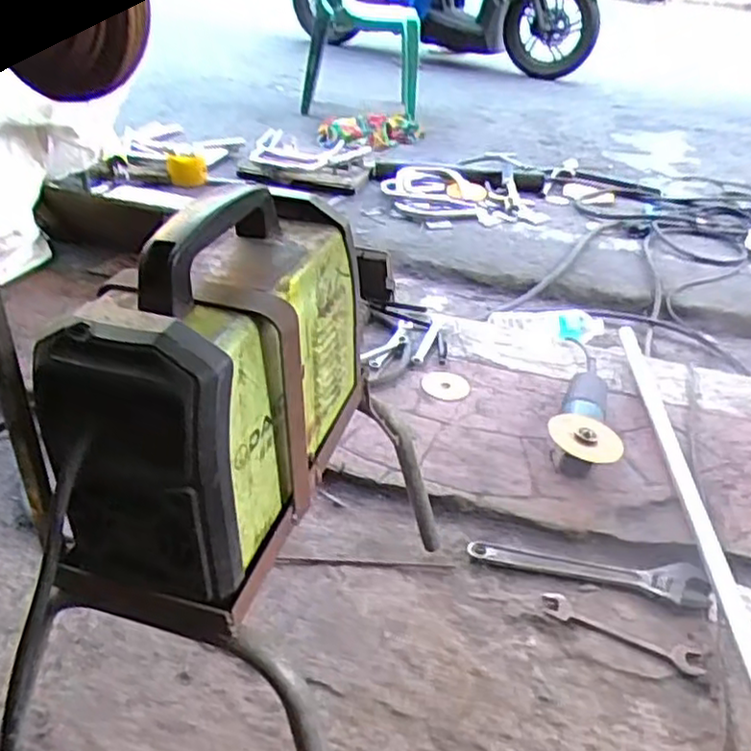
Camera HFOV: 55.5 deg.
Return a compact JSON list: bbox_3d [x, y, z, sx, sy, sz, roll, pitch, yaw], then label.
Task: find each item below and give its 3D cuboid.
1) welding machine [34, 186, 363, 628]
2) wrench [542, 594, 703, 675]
[{"bbox_3d":[-0.113,-0.002,0.556,0.138,0.238,0.283,11,33,10],"label":"welding machine"},{"bbox_3d":[0.277,0.287,0.805,0.179,0.009,0.036,17,34,18],"label":"wrench"}]

